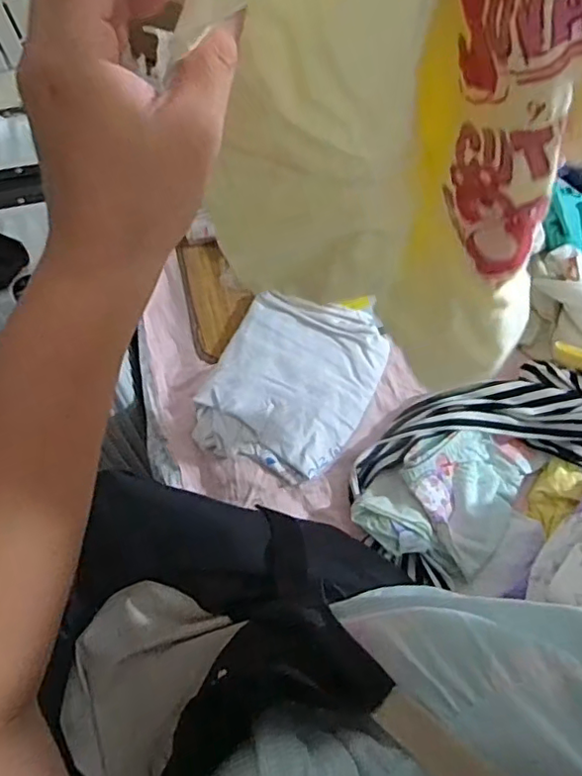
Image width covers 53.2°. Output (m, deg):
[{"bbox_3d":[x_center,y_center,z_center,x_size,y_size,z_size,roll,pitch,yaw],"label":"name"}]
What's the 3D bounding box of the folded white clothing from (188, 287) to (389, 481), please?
[{"bbox_3d":[0.001,-0.011,0.763,0.195,0.025,0.247,28,71,11],"label":"folded white clothing"}]

